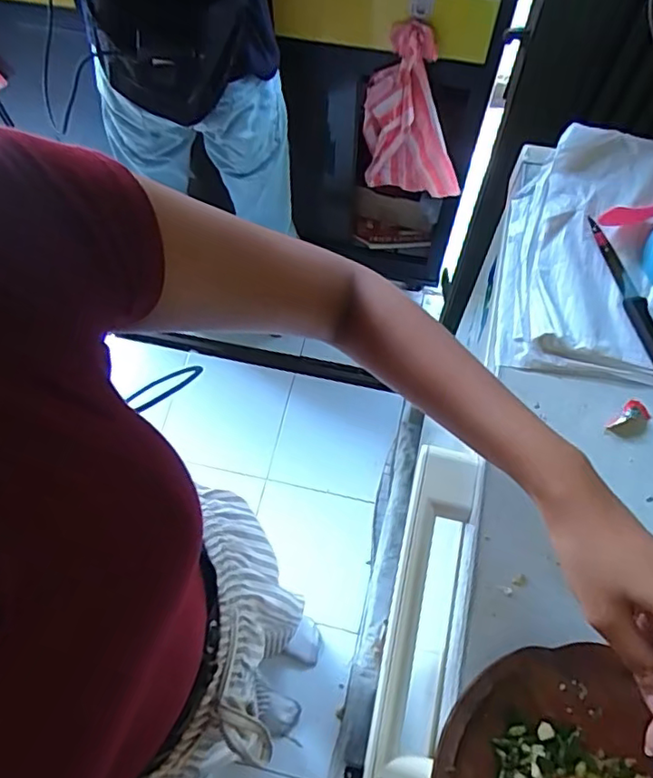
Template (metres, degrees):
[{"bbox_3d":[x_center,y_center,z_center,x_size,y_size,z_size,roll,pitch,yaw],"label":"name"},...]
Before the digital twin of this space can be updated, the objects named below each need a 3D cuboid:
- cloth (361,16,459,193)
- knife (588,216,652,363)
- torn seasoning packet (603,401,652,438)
[{"bbox_3d":[0.169,-0.508,1.104,0.199,0.346,0.052,14,65,6],"label":"cloth"},{"bbox_3d":[0.273,-0.069,0.506,0.022,0.011,0.189,-13,66,-6],"label":"knife"},{"bbox_3d":[0.246,0.027,0.468,0.022,0.005,0.038,41,71,17],"label":"torn seasoning packet"}]

